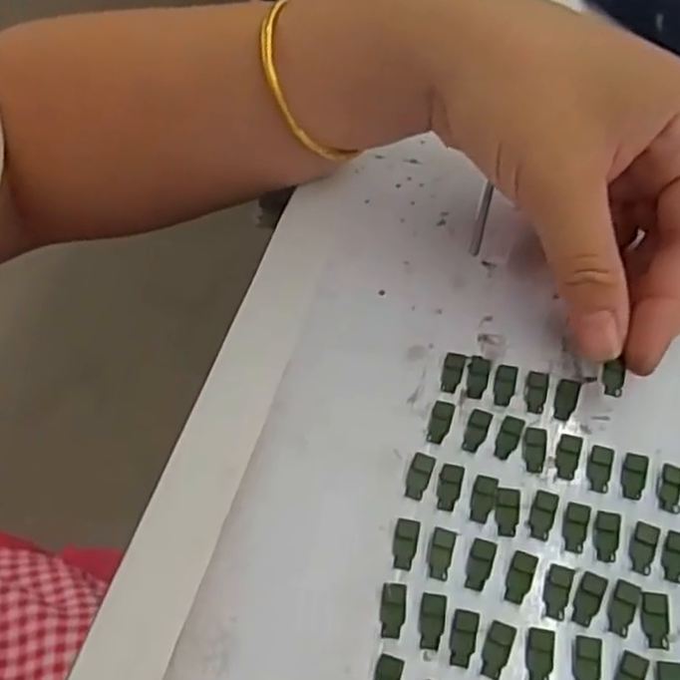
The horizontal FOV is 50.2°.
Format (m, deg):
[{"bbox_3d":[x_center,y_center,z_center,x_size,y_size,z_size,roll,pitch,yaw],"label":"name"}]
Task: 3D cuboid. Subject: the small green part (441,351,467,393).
[{"bbox_3d":[0.038,0.011,0.246,0.007,0.004,0.014,14,70,11],"label":"small green part"}]

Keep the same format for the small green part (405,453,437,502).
[{"bbox_3d":[0.024,0.042,0.224,0.007,0.004,0.014,16,69,12],"label":"small green part"}]

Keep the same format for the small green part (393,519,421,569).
[{"bbox_3d":[0.019,0.060,0.212,0.007,0.004,0.014,9,69,8],"label":"small green part"}]

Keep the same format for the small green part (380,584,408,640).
[{"bbox_3d":[0.015,0.075,0.201,0.007,0.004,0.014,5,55,5],"label":"small green part"}]

